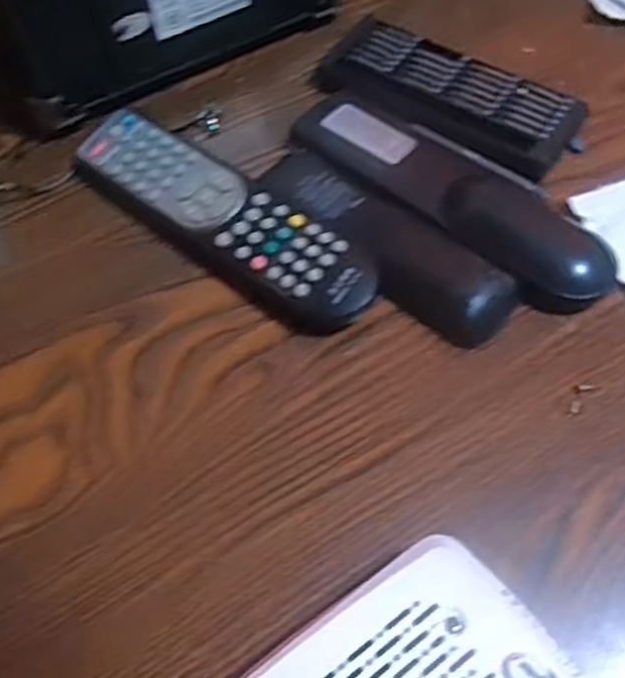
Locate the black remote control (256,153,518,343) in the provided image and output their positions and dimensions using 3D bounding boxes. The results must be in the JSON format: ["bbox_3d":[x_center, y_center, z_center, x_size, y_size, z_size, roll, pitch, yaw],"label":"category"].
[{"bbox_3d":[0.034,-0.050,0.380,0.151,0.022,0.045,36,69,19],"label":"black remote control"}]

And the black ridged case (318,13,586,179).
[{"bbox_3d":[0.079,-0.144,0.434,0.151,0.016,0.072,31,67,17],"label":"black ridged case"}]

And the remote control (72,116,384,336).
[{"bbox_3d":[-0.047,-0.064,0.387,0.183,0.027,0.049,35,68,18],"label":"remote control"}]

